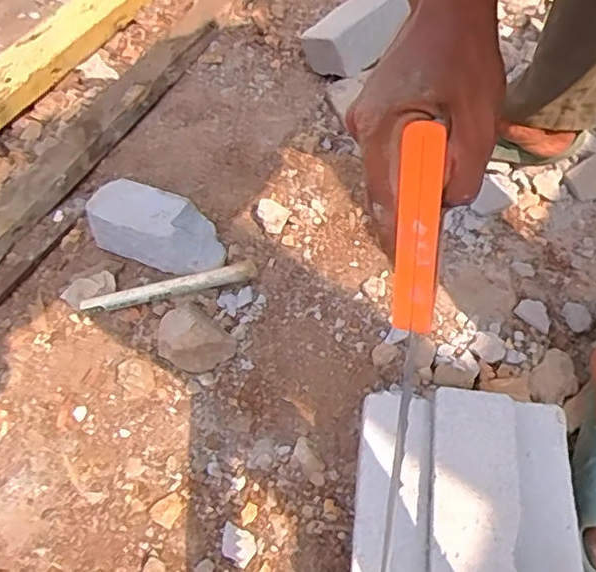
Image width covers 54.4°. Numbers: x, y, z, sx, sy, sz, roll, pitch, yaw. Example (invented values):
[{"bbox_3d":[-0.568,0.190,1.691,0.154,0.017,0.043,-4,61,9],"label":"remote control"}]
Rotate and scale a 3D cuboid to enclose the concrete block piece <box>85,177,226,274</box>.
[{"bbox_3d":[-0.194,-0.079,0.798,0.192,0.068,0.091,23,62,17],"label":"concrete block piece"}]

